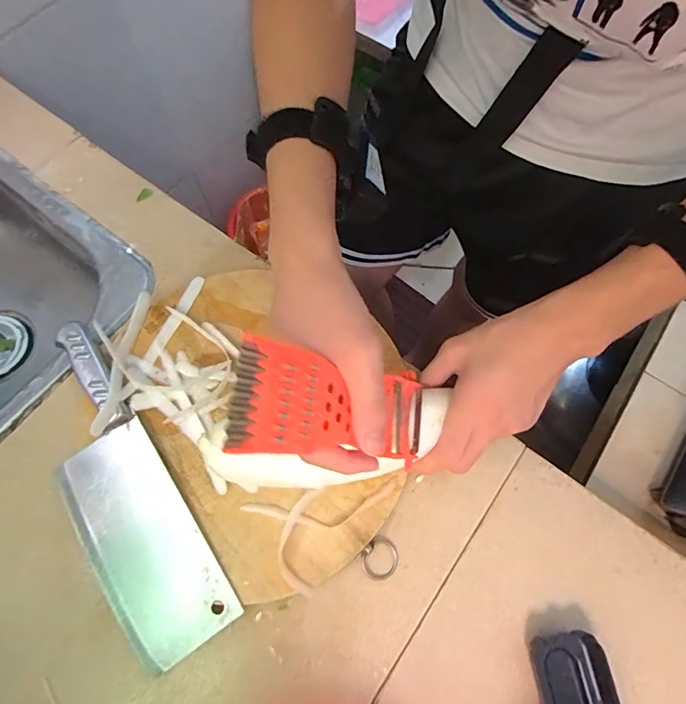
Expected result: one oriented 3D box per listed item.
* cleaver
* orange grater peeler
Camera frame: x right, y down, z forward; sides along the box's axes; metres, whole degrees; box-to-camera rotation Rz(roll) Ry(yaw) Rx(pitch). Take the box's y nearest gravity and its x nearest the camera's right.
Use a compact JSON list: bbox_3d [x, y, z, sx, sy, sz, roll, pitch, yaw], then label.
[{"bbox_3d":[-0.189,0.108,0.350,0.085,0.034,0.284,-32,72,-13],"label":"cleaver"},{"bbox_3d":[0.004,0.035,0.259,0.007,0.168,0.061,0,75,41],"label":"orange grater peeler"}]

